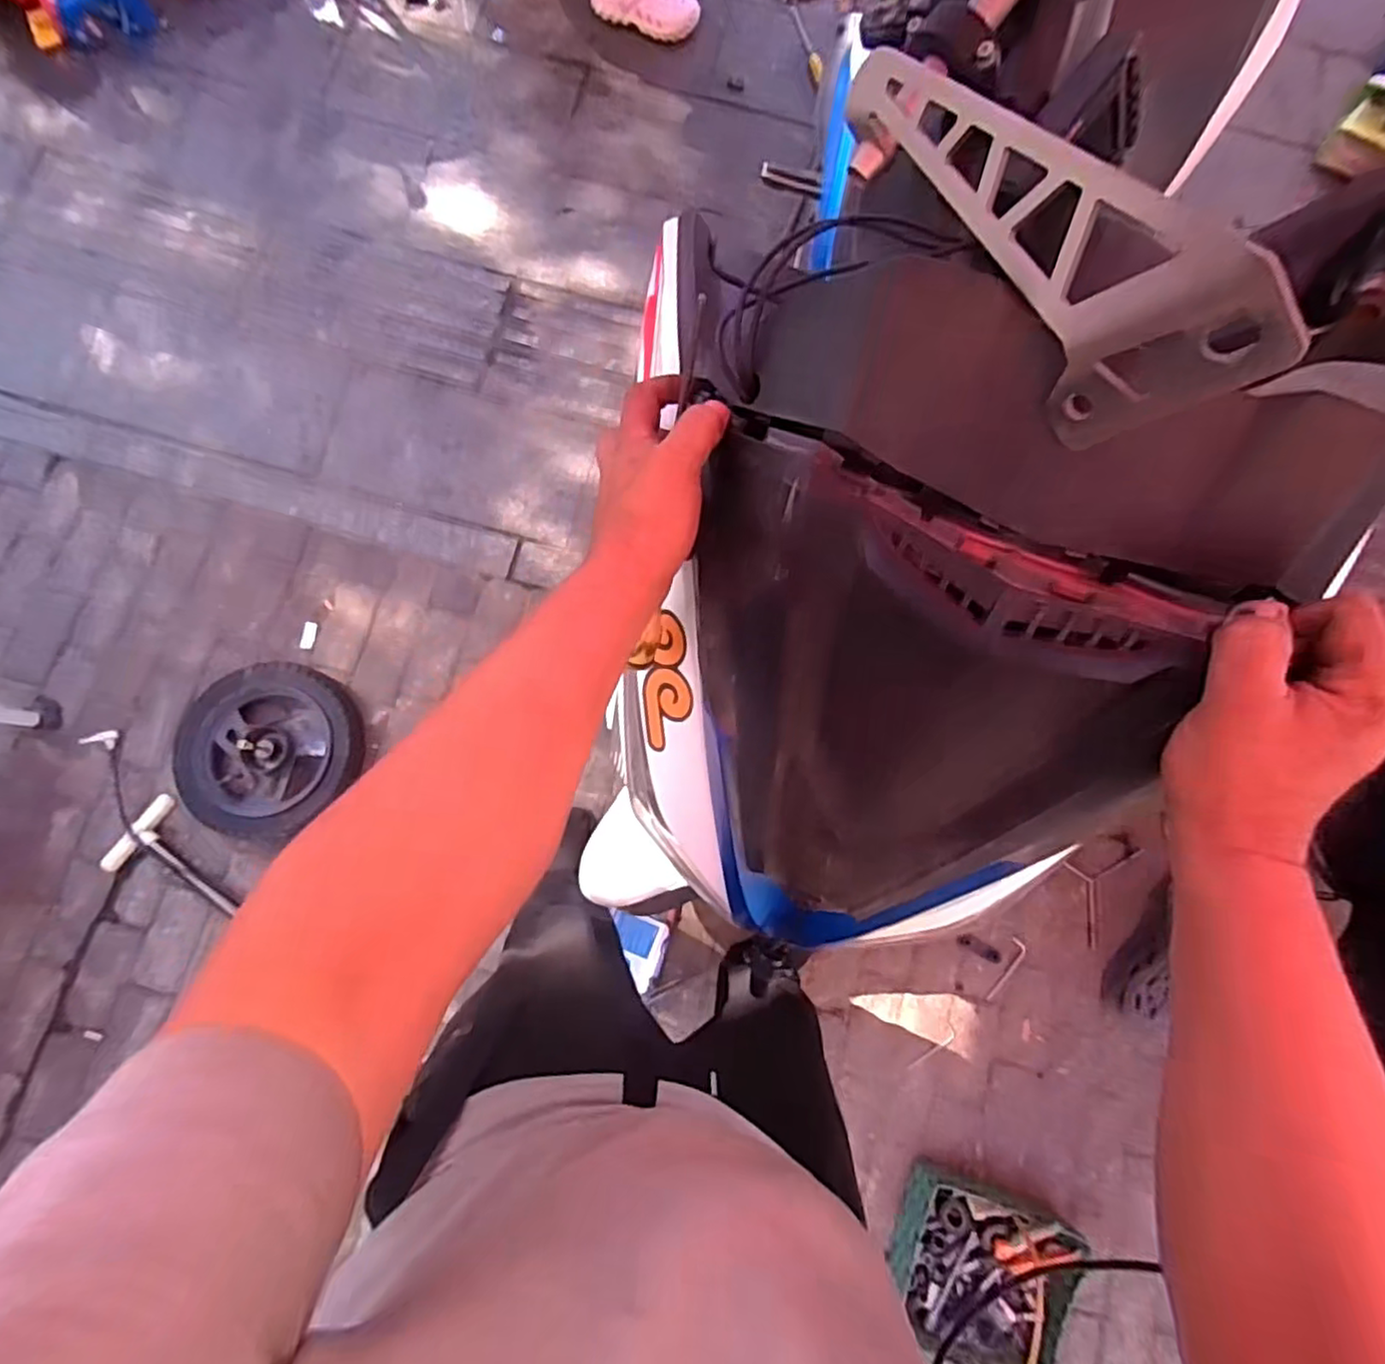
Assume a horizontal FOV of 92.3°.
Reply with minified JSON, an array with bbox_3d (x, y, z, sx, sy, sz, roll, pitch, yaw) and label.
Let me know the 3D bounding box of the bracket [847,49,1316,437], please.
[{"bbox_3d":[0.156,-0.224,0.320,0.032,0.094,0.275,-21,67,-6],"label":"bracket"}]

